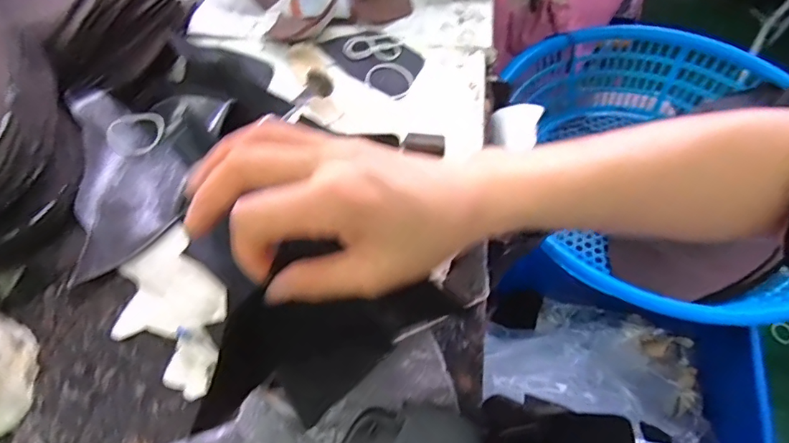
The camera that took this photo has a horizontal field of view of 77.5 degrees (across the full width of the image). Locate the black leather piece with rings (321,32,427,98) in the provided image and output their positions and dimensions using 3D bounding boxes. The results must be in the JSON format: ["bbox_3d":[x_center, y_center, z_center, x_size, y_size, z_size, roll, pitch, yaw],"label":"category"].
[{"bbox_3d":[-0.020,-0.185,0.542,0.120,0.014,0.077,38,65,23],"label":"black leather piece with rings"}]

